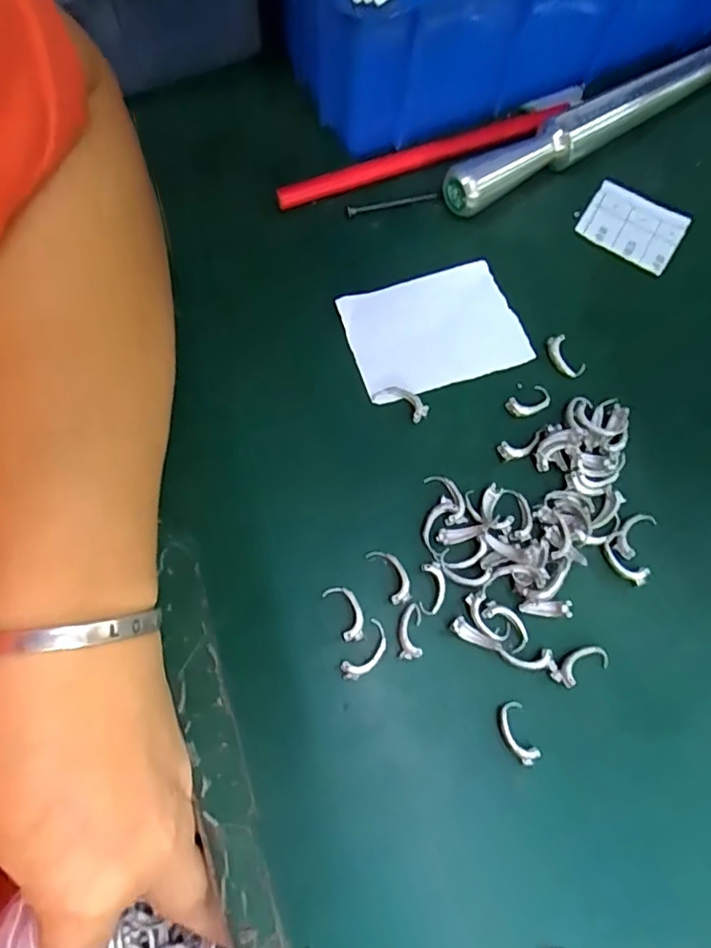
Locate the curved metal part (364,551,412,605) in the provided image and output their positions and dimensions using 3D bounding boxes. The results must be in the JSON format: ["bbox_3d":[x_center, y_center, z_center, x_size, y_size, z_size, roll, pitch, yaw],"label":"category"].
[{"bbox_3d":[0.014,0.039,0.231,0.011,0.004,0.023,-27,76,-9],"label":"curved metal part"}]

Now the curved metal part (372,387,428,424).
[{"bbox_3d":[0.020,-0.032,0.253,0.023,0.004,0.011,34,75,8],"label":"curved metal part"}]

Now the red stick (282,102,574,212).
[{"bbox_3d":[0.031,-0.151,0.285,0.143,0.010,0.013,-19,75,-7],"label":"red stick"}]

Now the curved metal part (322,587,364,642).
[{"bbox_3d":[-0.003,0.052,0.227,0.011,0.004,0.022,-26,76,-9],"label":"curved metal part"}]

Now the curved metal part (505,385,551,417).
[{"bbox_3d":[0.075,-0.031,0.256,0.020,0.006,0.010,-30,76,-10],"label":"curved metal part"}]

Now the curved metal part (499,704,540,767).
[{"bbox_3d":[0.060,0.095,0.217,0.010,0.004,0.022,-15,74,-6],"label":"curved metal part"}]

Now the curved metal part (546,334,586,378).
[{"bbox_3d":[0.092,-0.052,0.262,0.011,0.004,0.020,-28,76,-9],"label":"curved metal part"}]

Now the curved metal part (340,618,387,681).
[{"bbox_3d":[0.004,0.067,0.223,0.010,0.005,0.024,34,76,9],"label":"curved metal part"}]

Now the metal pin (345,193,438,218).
[{"bbox_3d":[0.017,-0.128,0.282,0.045,0.005,0.005,-16,74,-6],"label":"metal pin"}]

